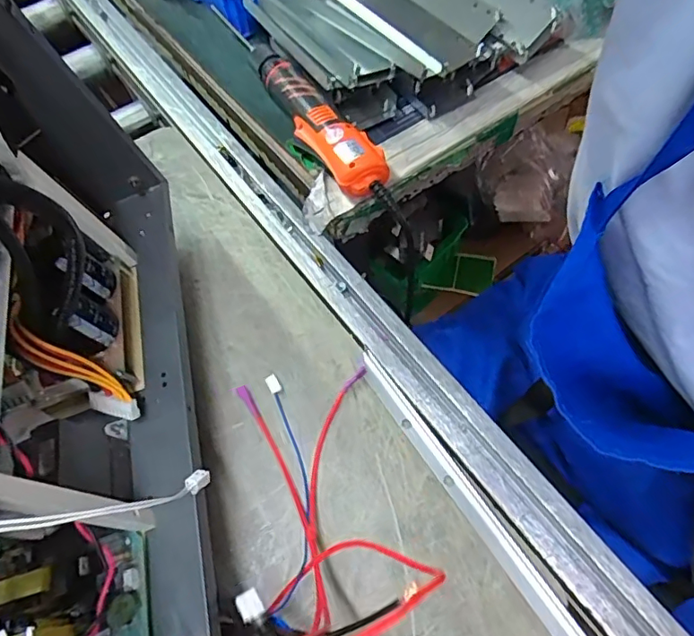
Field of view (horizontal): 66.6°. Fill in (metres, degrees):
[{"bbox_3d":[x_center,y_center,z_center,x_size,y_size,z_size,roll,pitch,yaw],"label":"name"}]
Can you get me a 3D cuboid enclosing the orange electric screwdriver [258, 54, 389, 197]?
[{"bbox_3d":[-0.029,-0.194,0.522,0.050,0.044,0.207,-28,63,-13],"label":"orange electric screwdriver"}]

